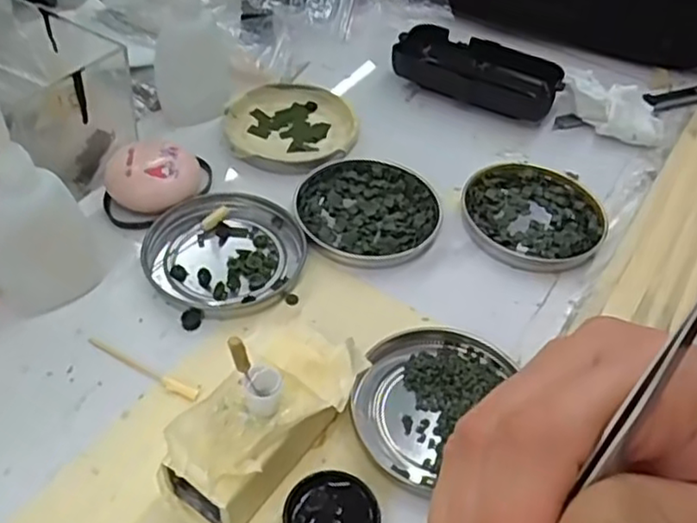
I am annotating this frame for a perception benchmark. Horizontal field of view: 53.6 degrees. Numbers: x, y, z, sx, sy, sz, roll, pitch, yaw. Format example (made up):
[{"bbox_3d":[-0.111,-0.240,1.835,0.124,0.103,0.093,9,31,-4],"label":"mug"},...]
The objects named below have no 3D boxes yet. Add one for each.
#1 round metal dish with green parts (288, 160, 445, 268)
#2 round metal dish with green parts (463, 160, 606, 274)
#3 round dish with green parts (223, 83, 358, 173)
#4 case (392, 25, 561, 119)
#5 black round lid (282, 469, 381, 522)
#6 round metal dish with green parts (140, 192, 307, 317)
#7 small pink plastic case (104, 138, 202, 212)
[{"bbox_3d":[0.010,-0.028,0.379,0.077,0.009,0.076,3,47,-3],"label":"round metal dish with green parts"},{"bbox_3d":[0.103,-0.027,0.388,0.077,0.010,0.079,3,47,-3],"label":"round metal dish with green parts"},{"bbox_3d":[-0.036,-0.084,0.427,0.077,0.012,0.079,3,47,-3],"label":"round dish with green parts"},{"bbox_3d":[0.085,-0.127,0.468,0.110,0.026,0.048,22,49,15],"label":"case"},{"bbox_3d":[-0.006,0.097,0.262,0.035,0.006,0.035,3,47,-3],"label":"black round lid"},{"bbox_3d":[-0.063,-0.006,0.352,0.074,0.007,0.076,3,47,-3],"label":"round metal dish with green parts"},{"bbox_3d":[-0.105,-0.046,0.372,0.047,0.024,0.039,1,47,-4],"label":"small pink plastic case"}]

